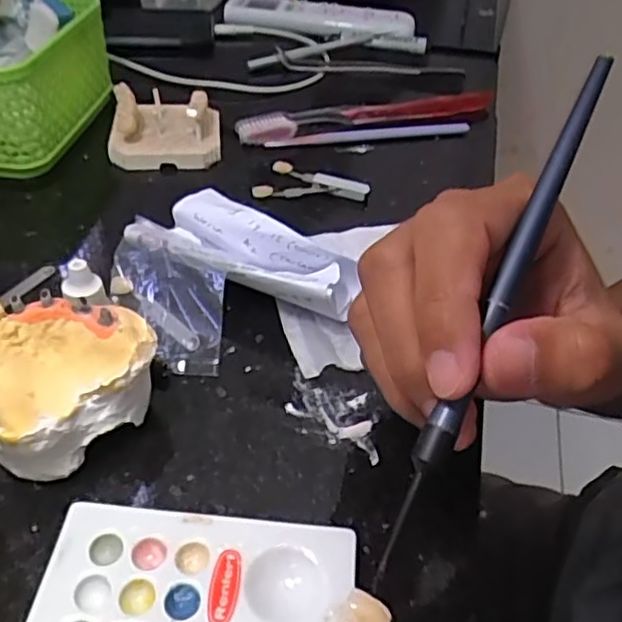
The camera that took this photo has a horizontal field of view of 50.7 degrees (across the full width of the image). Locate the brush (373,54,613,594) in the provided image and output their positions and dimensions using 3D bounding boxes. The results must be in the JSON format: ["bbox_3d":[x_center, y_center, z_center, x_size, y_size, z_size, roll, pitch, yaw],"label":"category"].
[{"bbox_3d":[0.051,-0.004,0.175,0.008,0.004,0.159,23,76,19],"label":"brush"}]

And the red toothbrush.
[{"bbox_3d":[0.041,-0.135,0.453,0.190,0.015,0.020,-11,45,-18],"label":"red toothbrush"}]

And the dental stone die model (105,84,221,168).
[{"bbox_3d":[-0.090,-0.118,0.409,0.064,0.033,0.062,-2,42,-8],"label":"dental stone die model"}]

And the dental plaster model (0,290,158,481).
[{"bbox_3d":[-0.091,0.024,0.243,0.060,0.042,0.055,-24,50,-29],"label":"dental plaster model"}]

